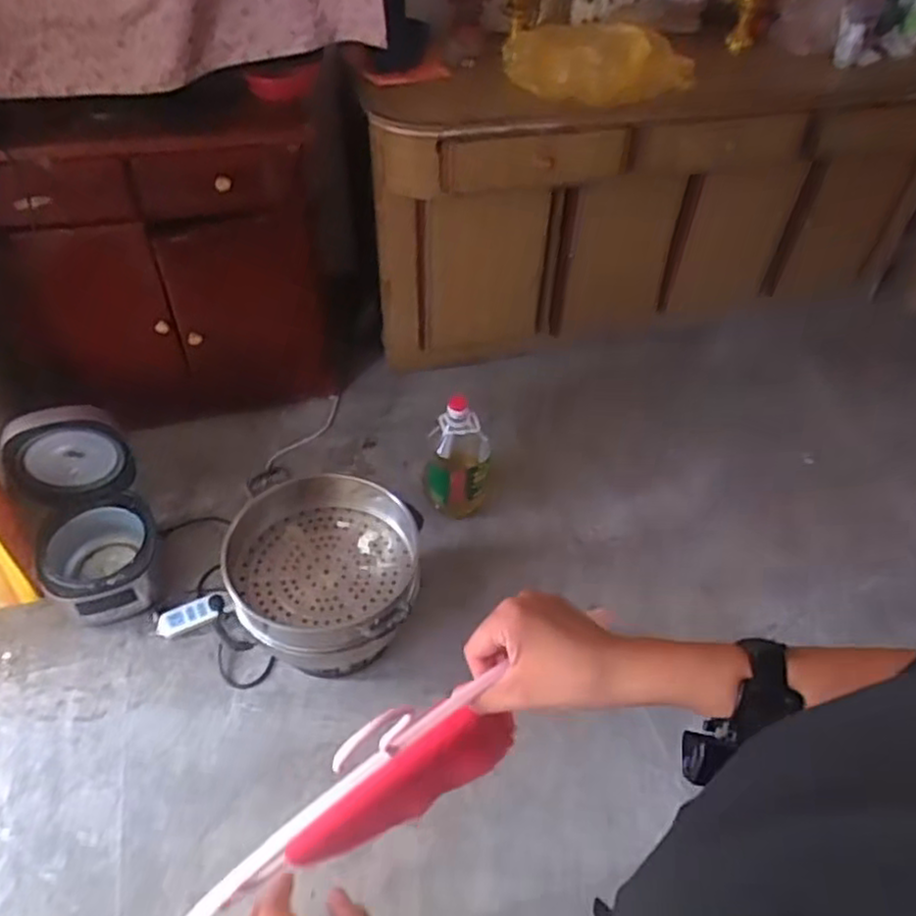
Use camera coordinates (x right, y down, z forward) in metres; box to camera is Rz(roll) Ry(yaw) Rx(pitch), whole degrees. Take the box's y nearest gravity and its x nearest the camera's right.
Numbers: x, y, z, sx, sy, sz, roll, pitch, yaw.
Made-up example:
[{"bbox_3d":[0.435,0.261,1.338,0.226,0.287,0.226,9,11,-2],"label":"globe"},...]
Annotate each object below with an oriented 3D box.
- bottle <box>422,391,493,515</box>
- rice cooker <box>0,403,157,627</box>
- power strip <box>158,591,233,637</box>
[{"bbox_3d":[0.002,-0.005,1.751,0.166,0.329,0.137,5,47,-1],"label":"bottle"},{"bbox_3d":[-0.791,0.134,1.503,0.246,0.401,0.298,-22,53,-24],"label":"rice cooker"},{"bbox_3d":[-0.589,0.346,1.570,0.164,0.039,0.058,-14,50,-18],"label":"power strip"}]

